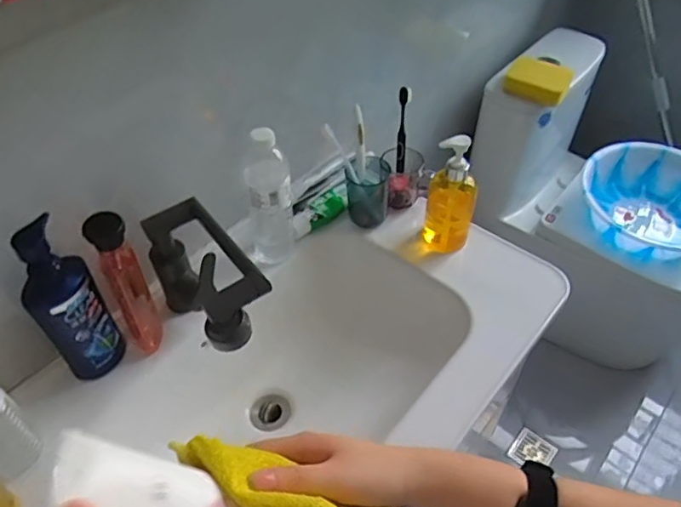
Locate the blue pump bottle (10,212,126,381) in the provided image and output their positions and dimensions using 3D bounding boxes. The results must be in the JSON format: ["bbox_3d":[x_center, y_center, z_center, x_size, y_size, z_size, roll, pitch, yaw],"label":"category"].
[{"bbox_3d":[-0.320,0.063,0.667,0.075,0.238,0.053,-28,53,-24],"label":"blue pump bottle"}]

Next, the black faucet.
[{"bbox_3d":[-0.161,0.052,0.700,0.075,0.189,0.208,-27,53,-23],"label":"black faucet"}]

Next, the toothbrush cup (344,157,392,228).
[{"bbox_3d":[0.045,-0.101,0.922,0.072,0.097,0.082,3,47,3],"label":"toothbrush cup"}]

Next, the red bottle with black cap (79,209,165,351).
[{"bbox_3d":[-0.268,0.045,0.712,0.050,0.224,0.053,-23,51,-21],"label":"red bottle with black cap"}]

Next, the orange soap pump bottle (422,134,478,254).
[{"bbox_3d":[0.168,-0.089,0.844,0.074,0.190,0.051,8,47,7],"label":"orange soap pump bottle"}]

